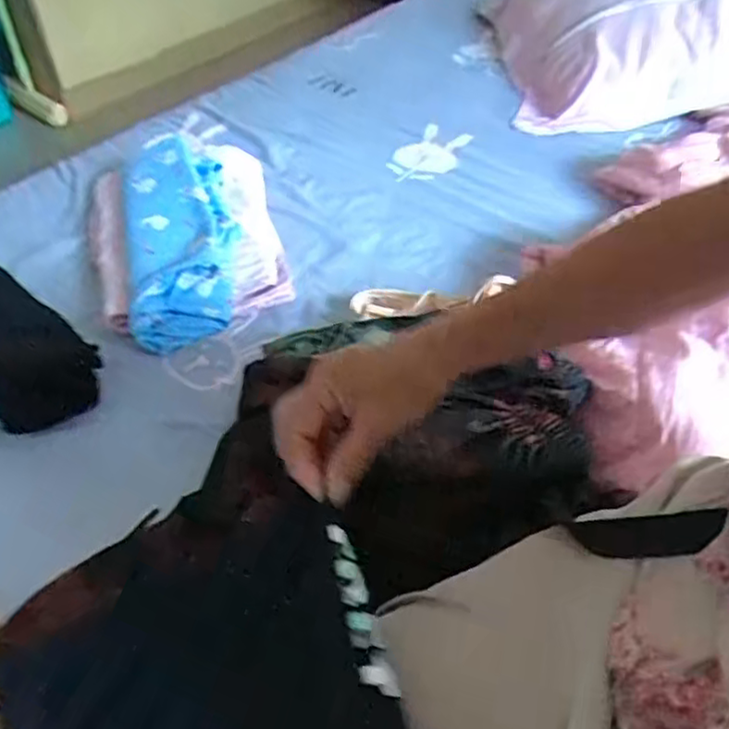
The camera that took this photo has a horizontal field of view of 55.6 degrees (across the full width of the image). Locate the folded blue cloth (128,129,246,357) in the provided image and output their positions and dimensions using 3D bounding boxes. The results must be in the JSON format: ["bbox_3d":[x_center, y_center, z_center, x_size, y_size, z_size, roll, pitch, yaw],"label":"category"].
[{"bbox_3d":[-0.203,-0.159,0.759,0.114,0.056,0.294,-9,61,-7],"label":"folded blue cloth"}]

